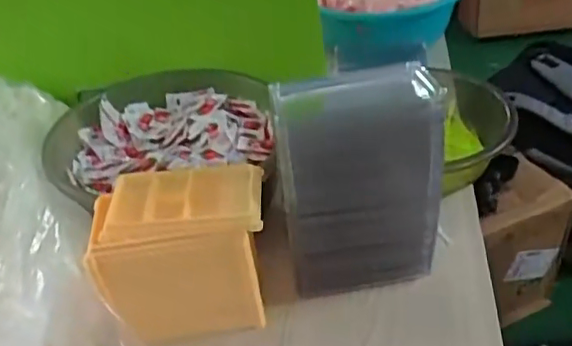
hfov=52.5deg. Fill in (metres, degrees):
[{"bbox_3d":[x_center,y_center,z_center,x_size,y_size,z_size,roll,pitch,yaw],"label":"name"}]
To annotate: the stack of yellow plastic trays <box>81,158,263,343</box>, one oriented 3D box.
[{"bbox_3d":[-0.092,0.080,0.553,0.156,0.148,0.085,-10,37,-4],"label":"stack of yellow plastic trays"}]

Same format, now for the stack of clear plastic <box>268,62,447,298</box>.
[{"bbox_3d":[0.068,0.011,0.556,0.141,0.198,0.096,-8,37,-1],"label":"stack of clear plastic"}]

